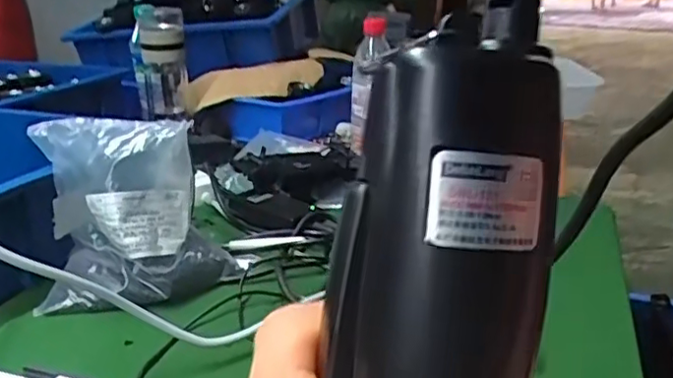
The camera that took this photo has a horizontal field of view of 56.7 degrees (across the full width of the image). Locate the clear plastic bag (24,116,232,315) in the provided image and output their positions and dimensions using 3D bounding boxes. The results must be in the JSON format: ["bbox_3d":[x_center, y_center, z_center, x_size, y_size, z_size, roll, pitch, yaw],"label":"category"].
[{"bbox_3d":[-0.198,0.023,0.580,0.181,0.150,0.101,0,20,1],"label":"clear plastic bag"}]

